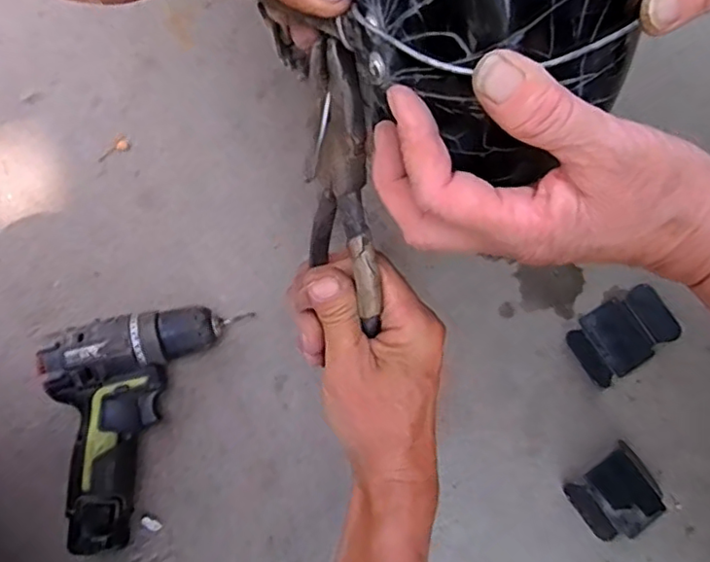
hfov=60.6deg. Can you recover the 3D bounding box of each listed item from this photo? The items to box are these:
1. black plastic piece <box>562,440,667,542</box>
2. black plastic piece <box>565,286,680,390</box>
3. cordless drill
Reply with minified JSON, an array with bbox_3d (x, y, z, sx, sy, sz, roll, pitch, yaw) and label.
[{"bbox_3d":[0.218,0.177,0.507,0.069,0.029,0.060,-33,82,-6],"label":"black plastic piece"},{"bbox_3d":[0.237,0.048,0.536,0.091,0.019,0.061,-32,82,-6],"label":"black plastic piece"},{"bbox_3d":[-0.198,0.098,0.502,0.129,0.049,0.213,24,80,3],"label":"cordless drill"}]

